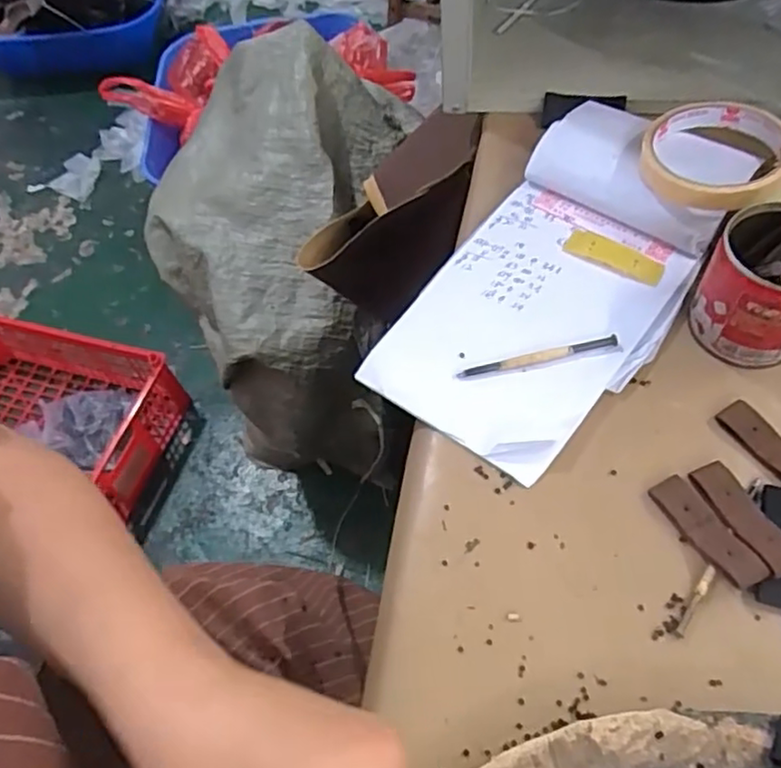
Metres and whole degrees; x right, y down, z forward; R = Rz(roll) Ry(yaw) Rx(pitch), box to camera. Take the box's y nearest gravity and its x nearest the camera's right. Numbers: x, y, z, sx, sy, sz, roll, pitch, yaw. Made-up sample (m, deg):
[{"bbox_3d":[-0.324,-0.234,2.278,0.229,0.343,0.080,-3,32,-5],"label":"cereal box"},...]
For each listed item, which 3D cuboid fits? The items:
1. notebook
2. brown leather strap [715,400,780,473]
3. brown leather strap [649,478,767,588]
[{"bbox_3d":[0.107,-0.071,0.409,0.135,0.022,0.260,31,71,24],"label":"notebook"},{"bbox_3d":[0.204,0.033,0.344,0.020,0.004,0.062,-31,60,-13],"label":"brown leather strap"},{"bbox_3d":[0.159,0.073,0.328,0.018,0.011,0.062,-26,59,-11],"label":"brown leather strap"}]

